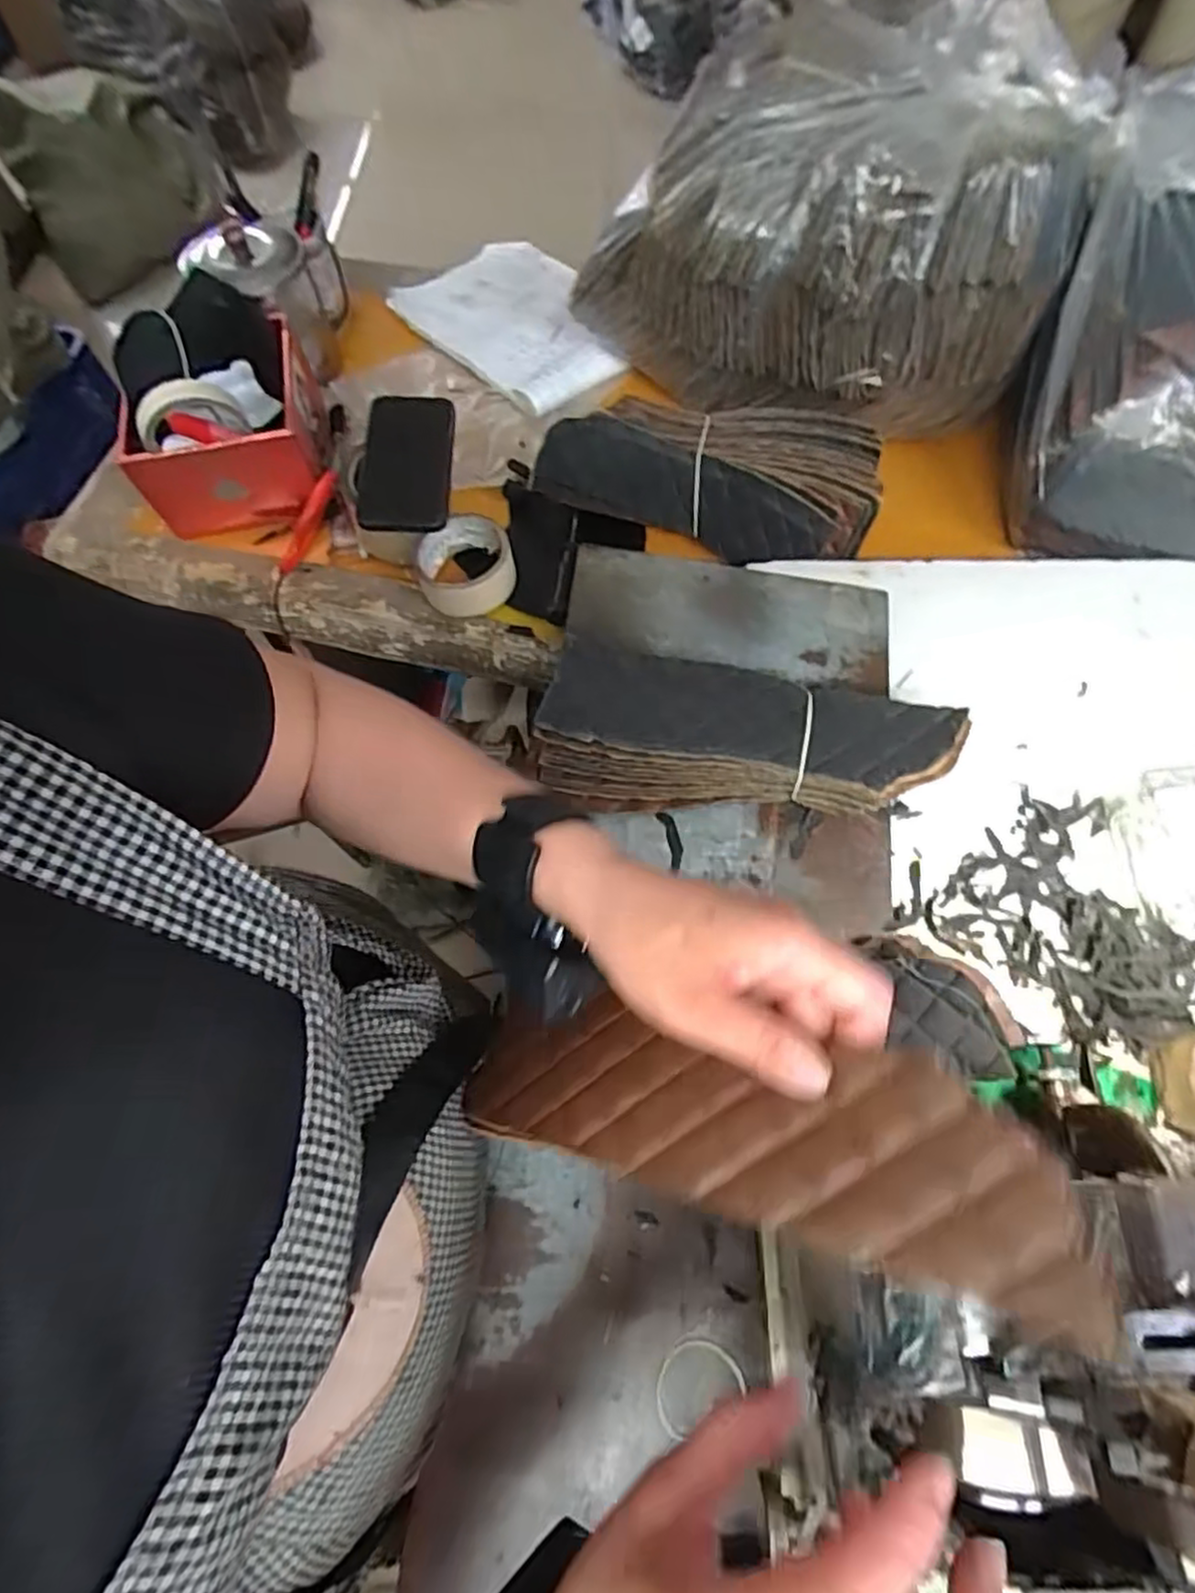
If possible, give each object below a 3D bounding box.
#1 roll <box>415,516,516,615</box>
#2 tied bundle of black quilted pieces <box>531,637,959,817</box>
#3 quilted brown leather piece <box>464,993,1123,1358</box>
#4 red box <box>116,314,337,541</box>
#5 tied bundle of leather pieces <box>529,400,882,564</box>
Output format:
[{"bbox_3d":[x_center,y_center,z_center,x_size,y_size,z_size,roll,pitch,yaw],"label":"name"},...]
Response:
[{"bbox_3d":[-0.121,-0.211,0.645,0.084,0.037,0.087,-1,67,2],"label":"roll"},{"bbox_3d":[0.097,-0.035,0.491,0.275,0.070,0.094,9,68,6],"label":"tied bundle of black quilted pieces"},{"bbox_3d":[0.045,0.124,0.277,0.247,0.014,0.065,-2,63,36],"label":"quilted brown leather piece"},{"bbox_3d":[-0.356,-0.354,0.689,0.172,0.093,0.158,-17,67,-5],"label":"red box"},{"bbox_3d":[0.109,-0.302,0.643,0.287,0.083,0.163,20,69,10],"label":"tied bundle of leather pieces"}]

